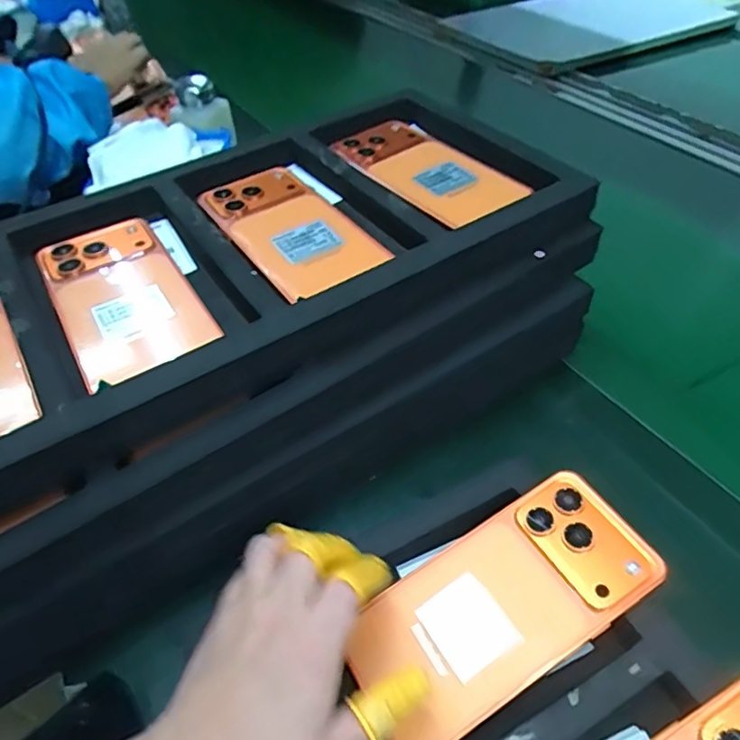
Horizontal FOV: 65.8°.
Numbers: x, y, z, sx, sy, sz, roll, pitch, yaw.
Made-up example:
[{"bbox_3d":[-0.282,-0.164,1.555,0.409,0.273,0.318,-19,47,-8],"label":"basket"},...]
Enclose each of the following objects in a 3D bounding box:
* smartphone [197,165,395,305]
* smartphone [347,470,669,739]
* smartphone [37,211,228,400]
[{"bbox_3d":[-0.053,-0.099,0.395,0.082,0.016,0.161,-26,49,-21],"label":"smartphone"},{"bbox_3d":[0.068,0.119,0.298,0.157,0.006,0.076,-31,51,-10],"label":"smartphone"},{"bbox_3d":[-0.156,-0.050,0.360,0.078,0.012,0.137,-26,49,-21],"label":"smartphone"}]

